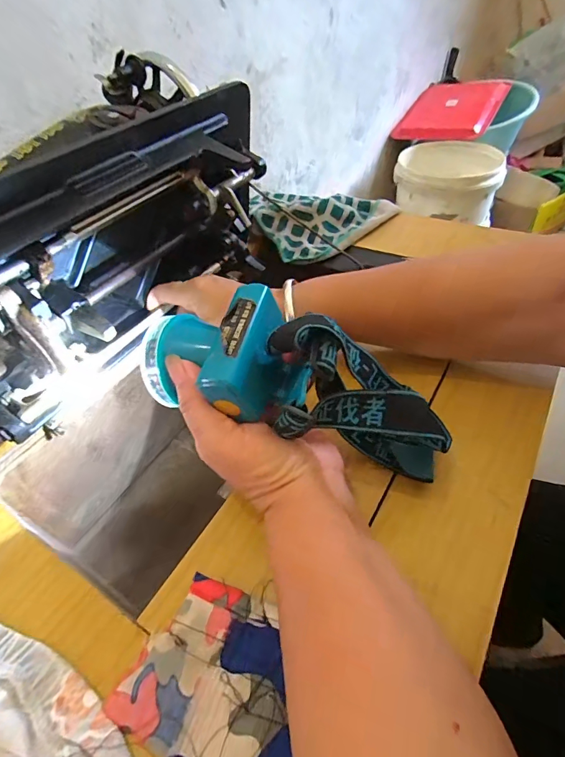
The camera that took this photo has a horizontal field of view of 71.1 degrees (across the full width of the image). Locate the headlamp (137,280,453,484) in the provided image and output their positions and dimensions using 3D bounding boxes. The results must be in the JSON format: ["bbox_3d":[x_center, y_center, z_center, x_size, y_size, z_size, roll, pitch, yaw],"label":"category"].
[{"bbox_3d":[0.007,-0.005,0.219,0.171,0.056,0.068,21,51,3],"label":"headlamp"}]

